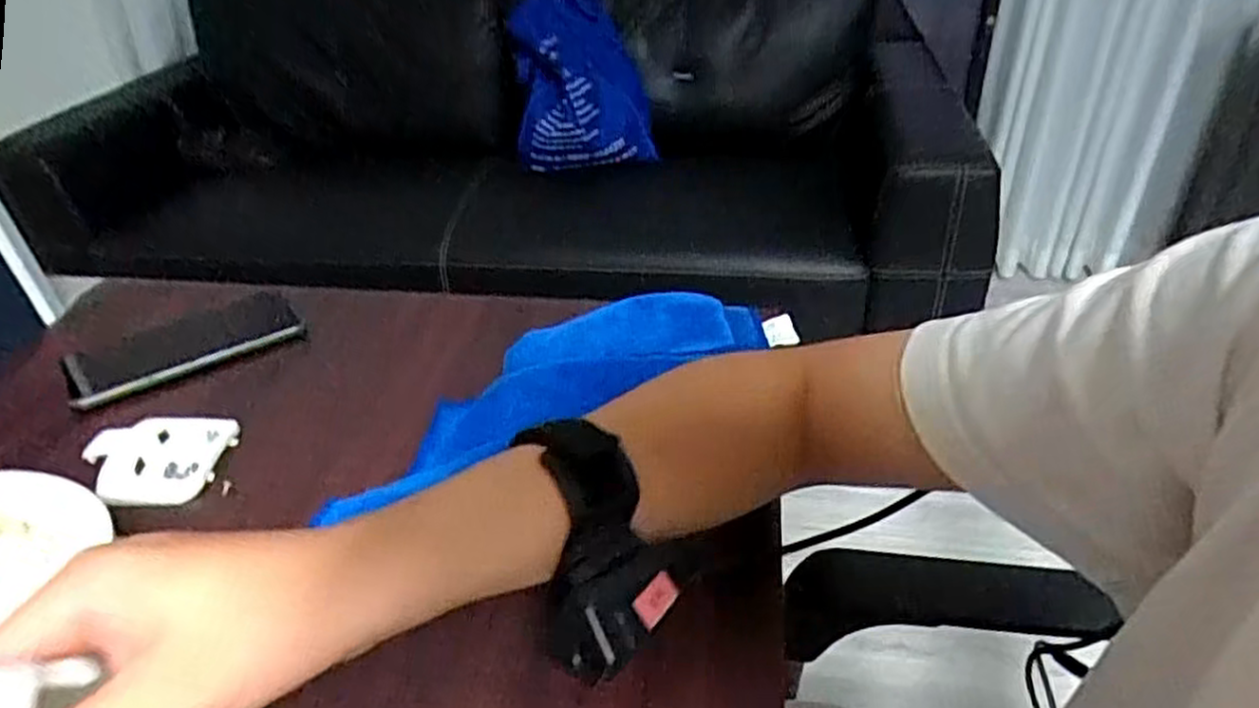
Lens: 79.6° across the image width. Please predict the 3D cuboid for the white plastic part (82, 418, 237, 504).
[{"bbox_3d":[-0.299,0.064,0.478,0.078,0.019,0.073,2,36,7],"label":"white plastic part"}]

